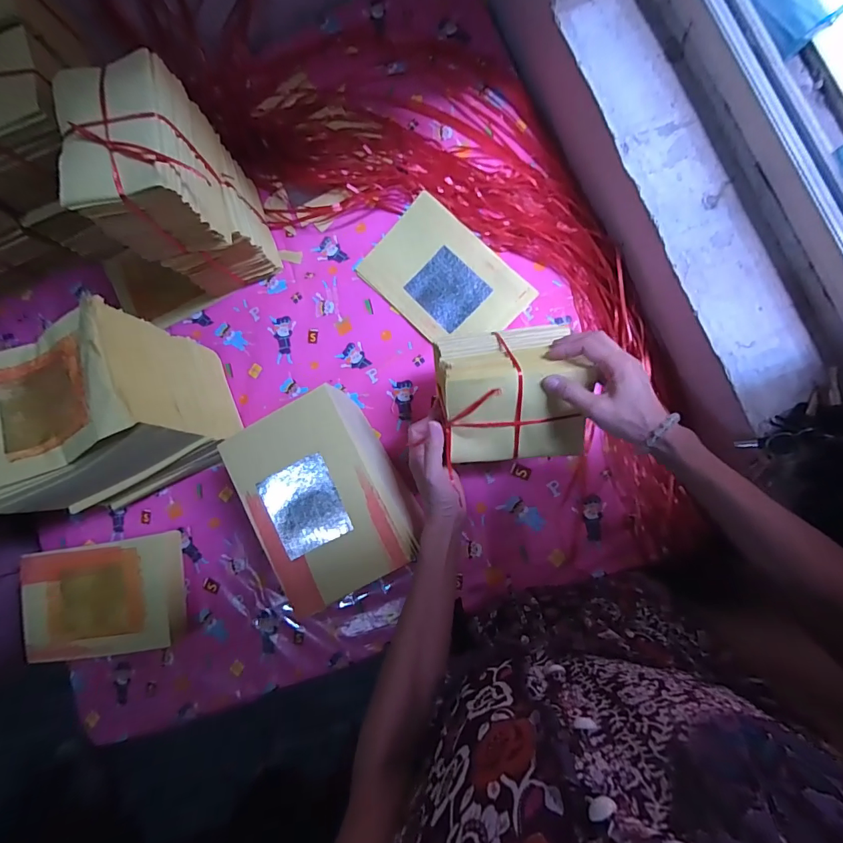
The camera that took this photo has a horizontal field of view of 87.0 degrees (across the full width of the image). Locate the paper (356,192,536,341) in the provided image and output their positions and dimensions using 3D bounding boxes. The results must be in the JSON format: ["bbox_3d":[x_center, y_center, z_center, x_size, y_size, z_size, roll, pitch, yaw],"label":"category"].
[{"bbox_3d":[0.033,-0.212,0.663,0.230,0.013,0.155,43,91,9],"label":"paper"}]

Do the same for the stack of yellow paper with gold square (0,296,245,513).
[{"bbox_3d":[-0.399,-0.005,0.569,0.221,0.205,0.177,-20,85,6],"label":"stack of yellow paper with gold square"}]

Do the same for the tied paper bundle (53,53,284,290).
[{"bbox_3d":[-0.315,-0.298,0.593,0.127,0.263,0.159,-16,83,5],"label":"tied paper bundle"}]

